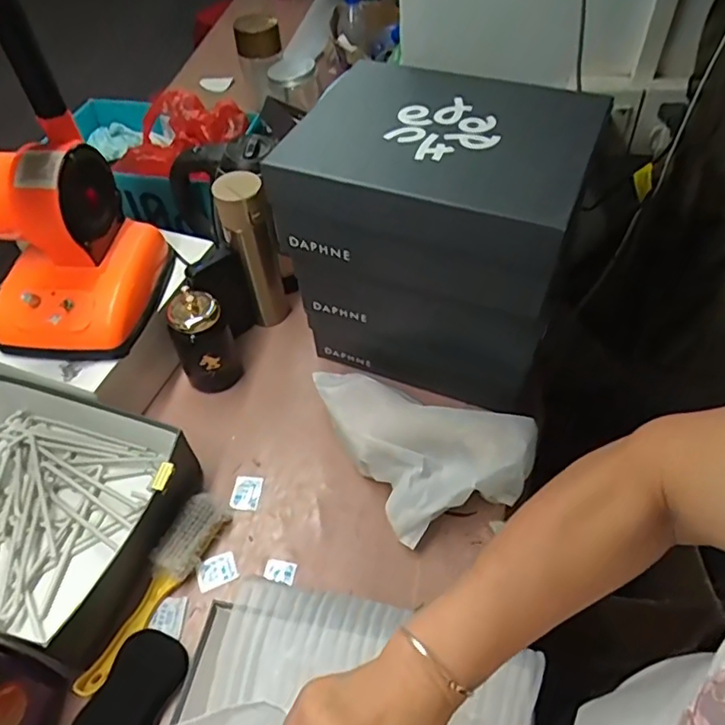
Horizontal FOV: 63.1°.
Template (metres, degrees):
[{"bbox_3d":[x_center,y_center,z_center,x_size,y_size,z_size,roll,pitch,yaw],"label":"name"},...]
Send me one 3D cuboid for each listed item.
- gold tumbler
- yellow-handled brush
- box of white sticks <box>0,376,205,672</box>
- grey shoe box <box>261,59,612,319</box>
[{"bbox_3d":[-0.155,-0.158,0.842,0.063,0.244,0.068,-1,52,2],"label":"gold tumbler"},{"bbox_3d":[-0.230,0.251,0.657,0.050,0.033,0.231,21,55,18],"label":"yellow-handled brush"},{"bbox_3d":[-0.393,0.166,0.700,0.329,0.088,0.263,18,54,16],"label":"box of white sticks"},{"bbox_3d":[0.084,-0.207,0.641,0.292,0.123,0.242,18,54,16],"label":"grey shoe box"}]

